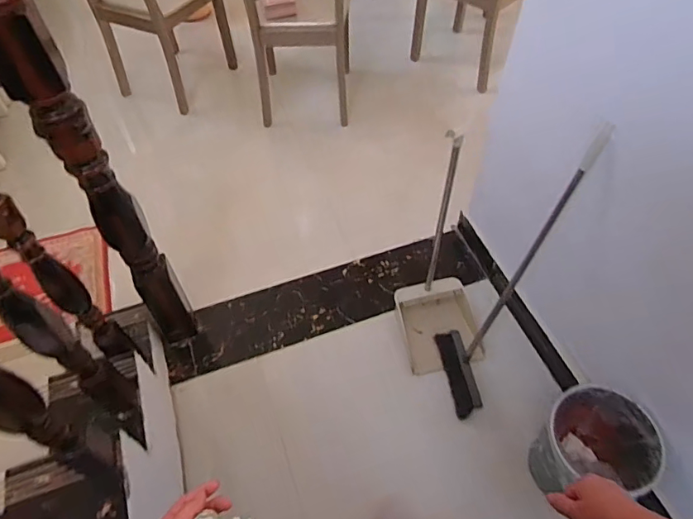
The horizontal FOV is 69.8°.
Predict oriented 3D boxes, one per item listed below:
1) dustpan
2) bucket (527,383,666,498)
[{"bbox_3d":[0.265,0.041,1.292,0.225,0.636,0.260,-11,54,-5],"label":"dustpan"},{"bbox_3d":[0.556,0.417,1.132,0.228,0.174,0.211,-2,54,2],"label":"bucket"}]

